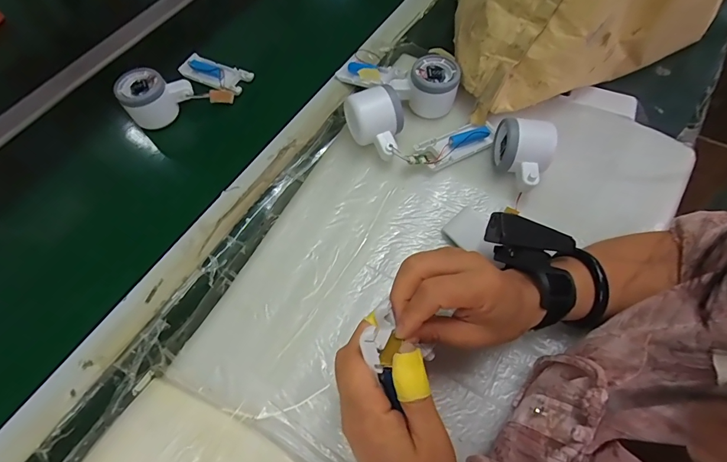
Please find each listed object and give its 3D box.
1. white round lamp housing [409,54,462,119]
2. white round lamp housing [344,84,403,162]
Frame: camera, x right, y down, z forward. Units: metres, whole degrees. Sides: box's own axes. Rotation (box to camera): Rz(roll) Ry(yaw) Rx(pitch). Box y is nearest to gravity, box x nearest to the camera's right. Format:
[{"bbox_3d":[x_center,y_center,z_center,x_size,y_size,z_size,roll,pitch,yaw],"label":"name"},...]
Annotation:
[{"bbox_3d":[0.087,-0.179,0.472,0.058,0.055,0.053,-1,63,1],"label":"white round lamp housing"},{"bbox_3d":[0.018,-0.119,0.436,0.057,0.062,0.073,-23,64,-11],"label":"white round lamp housing"}]

